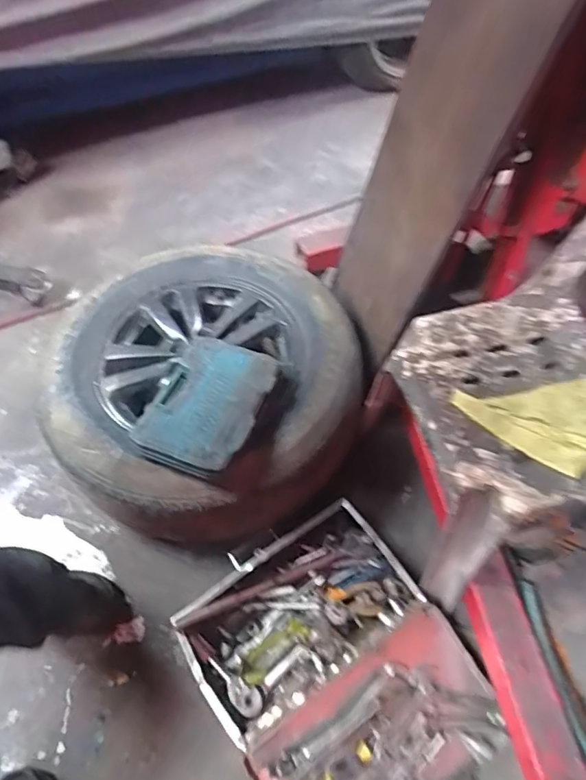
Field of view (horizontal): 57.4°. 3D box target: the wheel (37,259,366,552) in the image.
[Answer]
[{"bbox_3d":[-0.186,0.000,1.210,0.607,0.263,0.647,0,57,0],"label":"wheel"}]

